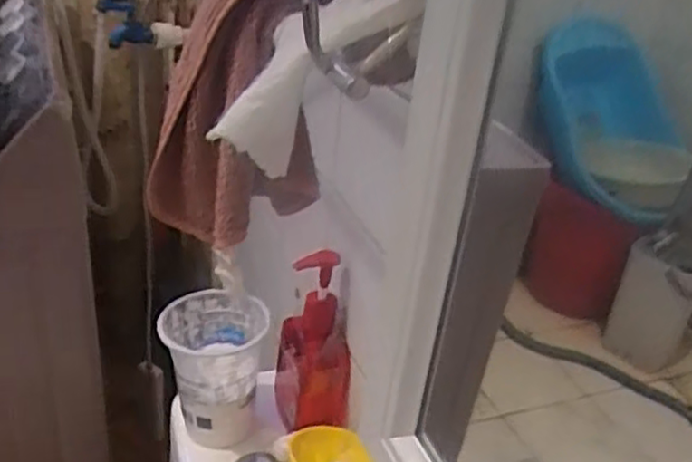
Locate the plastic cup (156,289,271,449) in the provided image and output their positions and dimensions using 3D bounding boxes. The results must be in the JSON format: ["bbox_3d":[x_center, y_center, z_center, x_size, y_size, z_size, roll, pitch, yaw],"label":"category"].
[{"bbox_3d":[-0.150,0.159,0.788,0.113,0.145,0.115,-2,30,-15],"label":"plastic cup"}]

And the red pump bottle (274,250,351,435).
[{"bbox_3d":[-0.034,0.124,0.778,0.080,0.219,0.067,3,30,-6],"label":"red pump bottle"}]

